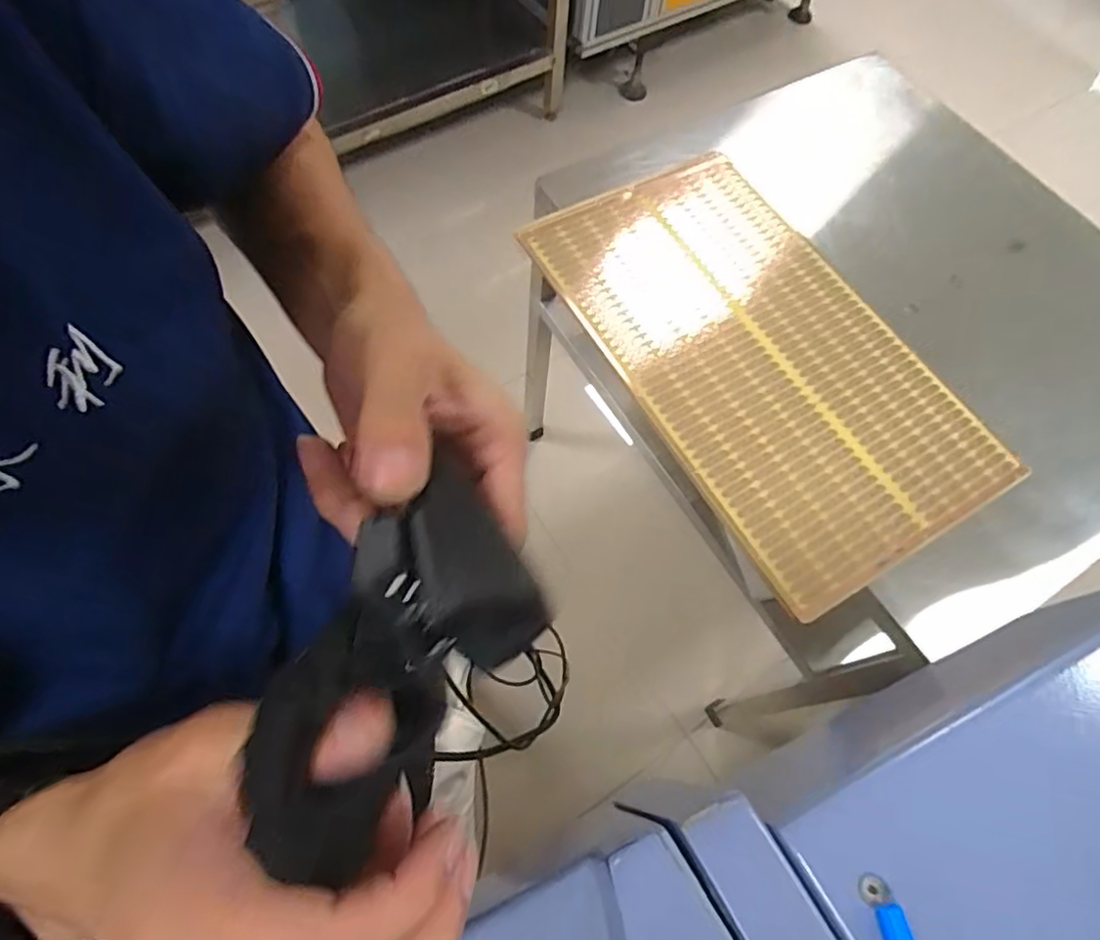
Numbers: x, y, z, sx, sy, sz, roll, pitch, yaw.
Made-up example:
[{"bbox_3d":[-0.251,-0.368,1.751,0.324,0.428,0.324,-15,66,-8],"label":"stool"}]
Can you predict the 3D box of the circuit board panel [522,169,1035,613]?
[{"bbox_3d":[0.225,-0.136,0.687,0.300,0.018,0.514,-27,69,-16],"label":"circuit board panel"}]

